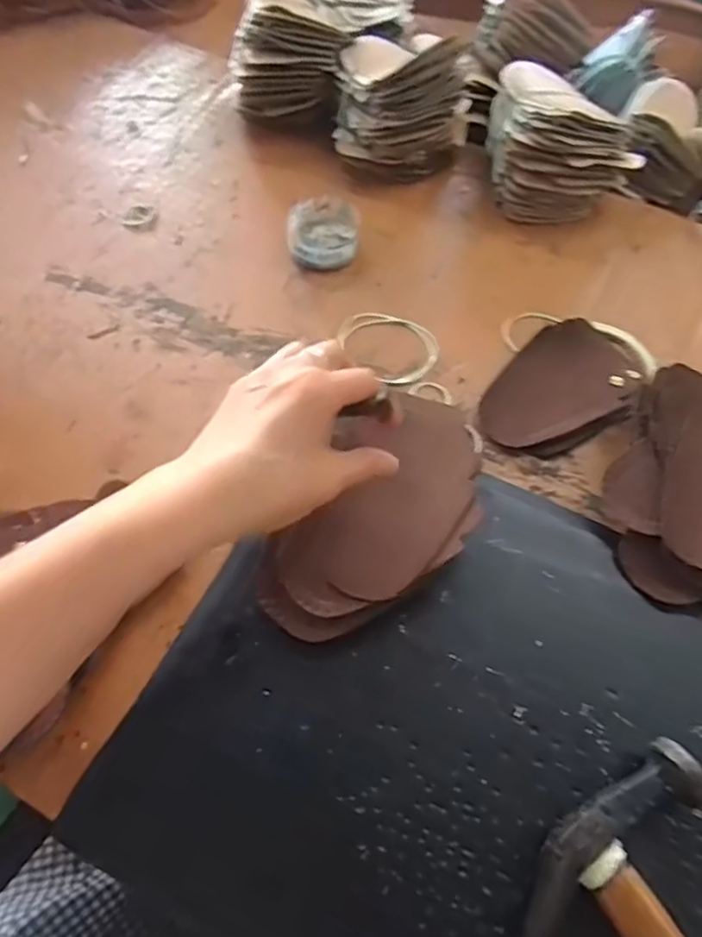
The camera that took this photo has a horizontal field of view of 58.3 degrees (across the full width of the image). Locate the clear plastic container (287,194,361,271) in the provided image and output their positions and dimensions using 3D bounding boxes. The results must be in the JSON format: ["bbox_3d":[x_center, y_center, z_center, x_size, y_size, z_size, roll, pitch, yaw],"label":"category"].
[{"bbox_3d":[-0.025,-0.212,0.570,0.063,0.024,0.072,3,61,1],"label":"clear plastic container"}]

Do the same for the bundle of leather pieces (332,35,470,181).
[{"bbox_3d":[0.051,-0.358,0.608,0.126,0.101,0.116,5,61,1],"label":"bundle of leather pieces"}]

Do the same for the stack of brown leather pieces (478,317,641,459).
[{"bbox_3d":[0.165,-0.060,0.495,0.088,0.019,0.134,40,67,19],"label":"stack of brown leather pieces"}]

